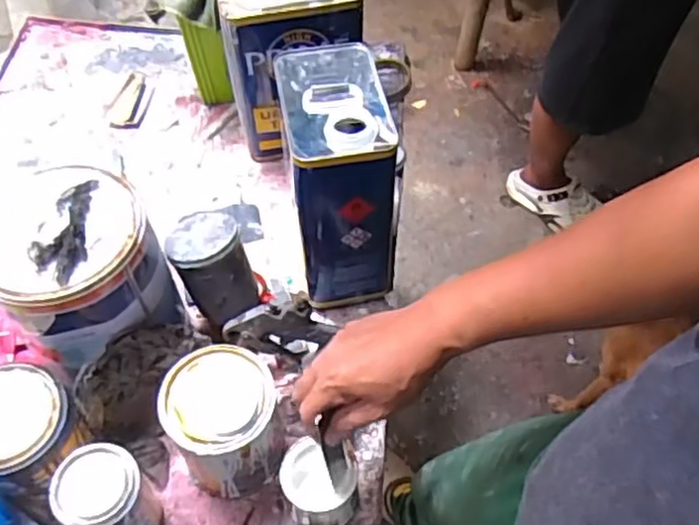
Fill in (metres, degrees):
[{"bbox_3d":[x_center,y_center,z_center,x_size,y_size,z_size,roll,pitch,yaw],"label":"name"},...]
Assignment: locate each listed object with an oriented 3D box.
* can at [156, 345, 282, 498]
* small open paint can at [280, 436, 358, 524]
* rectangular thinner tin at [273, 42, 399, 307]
[{"bbox_3d":[-0.123,0.161,0.678,0.100,0.133,0.104,2,57,-4],"label":"can"},{"bbox_3d":[-0.031,0.222,0.680,0.071,0.070,0.073,2,55,-2],"label":"small open paint can"},{"bbox_3d":[-0.019,-0.093,0.779,0.103,0.246,0.177,-7,58,-9],"label":"rectangular thinner tin"}]

